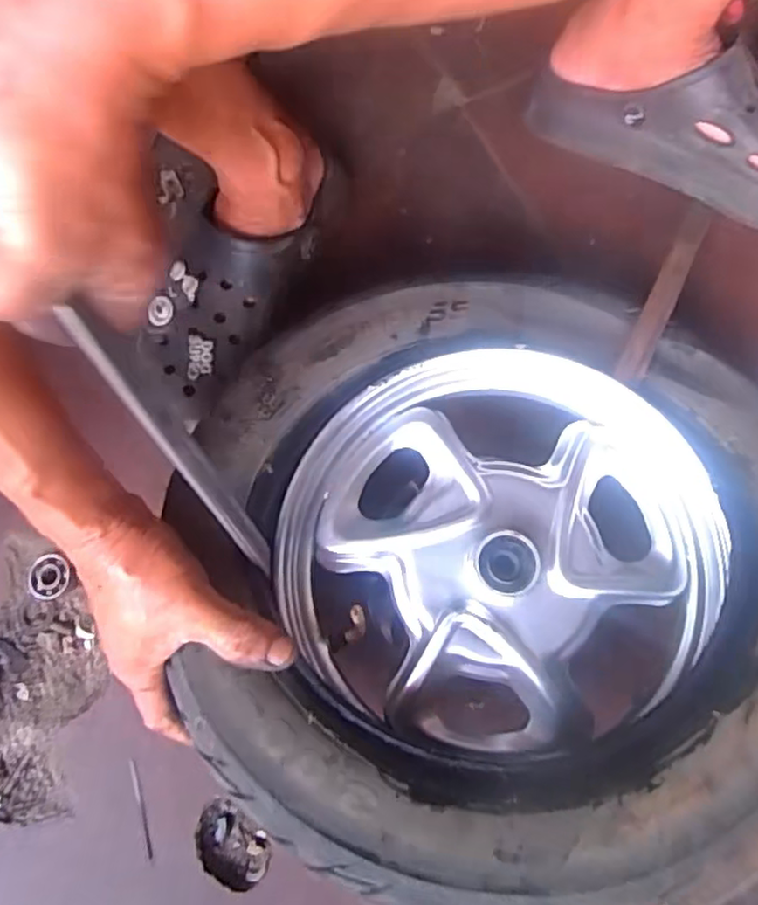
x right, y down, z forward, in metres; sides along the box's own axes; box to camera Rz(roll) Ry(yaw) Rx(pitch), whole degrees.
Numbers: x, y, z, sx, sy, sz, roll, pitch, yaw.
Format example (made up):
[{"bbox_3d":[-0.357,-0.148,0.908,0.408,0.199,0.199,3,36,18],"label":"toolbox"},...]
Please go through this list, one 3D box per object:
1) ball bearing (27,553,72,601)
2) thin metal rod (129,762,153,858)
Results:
[{"bbox_3d":[-0.235,0.089,0.469,0.032,0.010,0.030,0,85,2],"label":"ball bearing"},{"bbox_3d":[-0.156,0.233,0.435,0.005,0.004,0.061,-17,77,-2],"label":"thin metal rod"}]

